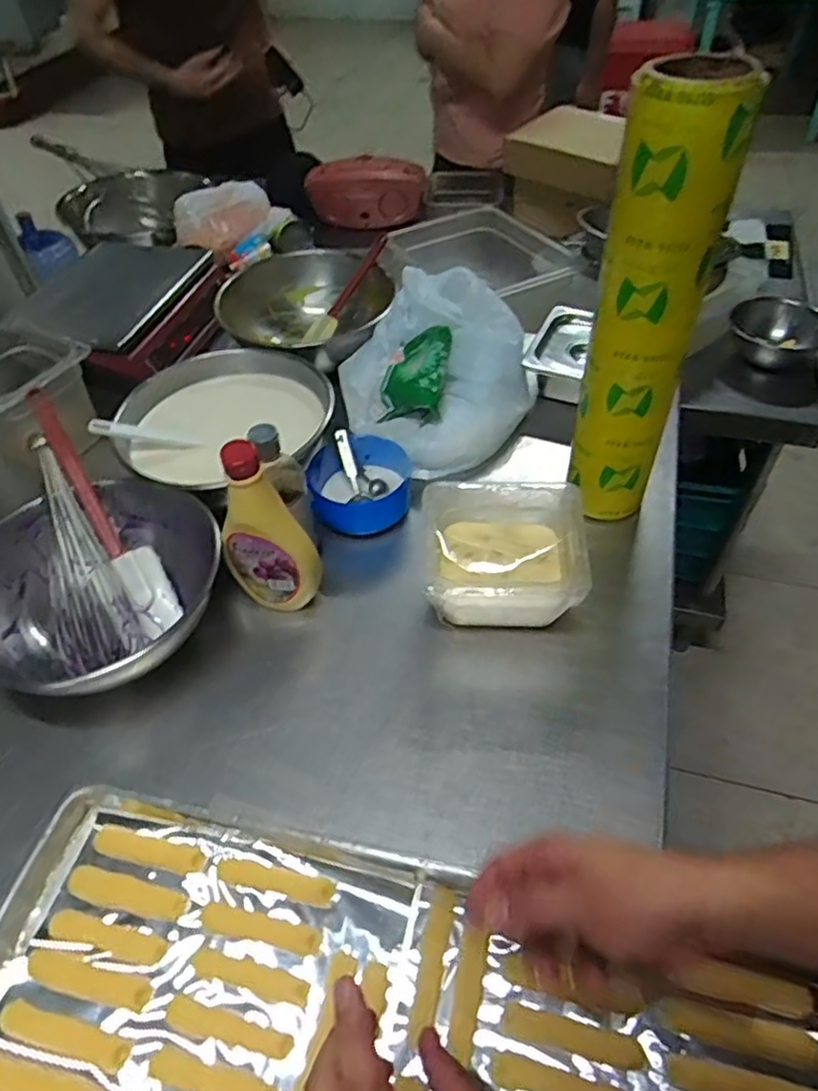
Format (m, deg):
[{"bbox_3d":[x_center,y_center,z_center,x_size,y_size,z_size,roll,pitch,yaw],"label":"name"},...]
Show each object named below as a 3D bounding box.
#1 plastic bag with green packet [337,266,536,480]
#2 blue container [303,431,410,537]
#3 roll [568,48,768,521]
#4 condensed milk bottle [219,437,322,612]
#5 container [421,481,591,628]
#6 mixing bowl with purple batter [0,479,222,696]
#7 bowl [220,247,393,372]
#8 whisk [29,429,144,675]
[{"bbox_3d":[0.031,-0.244,0.954,0.254,0.163,0.246,27,56,24],"label":"plastic bag with green packet"},{"bbox_3d":[-0.064,-0.082,0.868,0.130,0.071,0.125,-3,49,0],"label":"blue container"},{"bbox_3d":[0.243,-0.224,0.694,0.099,0.451,0.091,14,51,15],"label":"roll"},{"bbox_3d":[-0.155,-0.014,0.717,0.092,0.212,0.053,16,52,16],"label":"condensed milk bottle"},{"bbox_3d":[0.105,0.016,0.760,0.166,0.107,0.146,1,49,4],"label":"container"},{"bbox_3d":[-0.351,0.053,0.766,0.264,0.113,0.258,-2,49,2],"label":"mixing bowl with purple batter"},{"bbox_3d":[-0.165,-0.368,1.095,0.263,0.110,0.257,-2,49,2],"label":"bowl"},{"bbox_3d":[-0.393,0.011,0.783,0.112,0.091,0.280,-20,78,-14],"label":"whisk"}]

